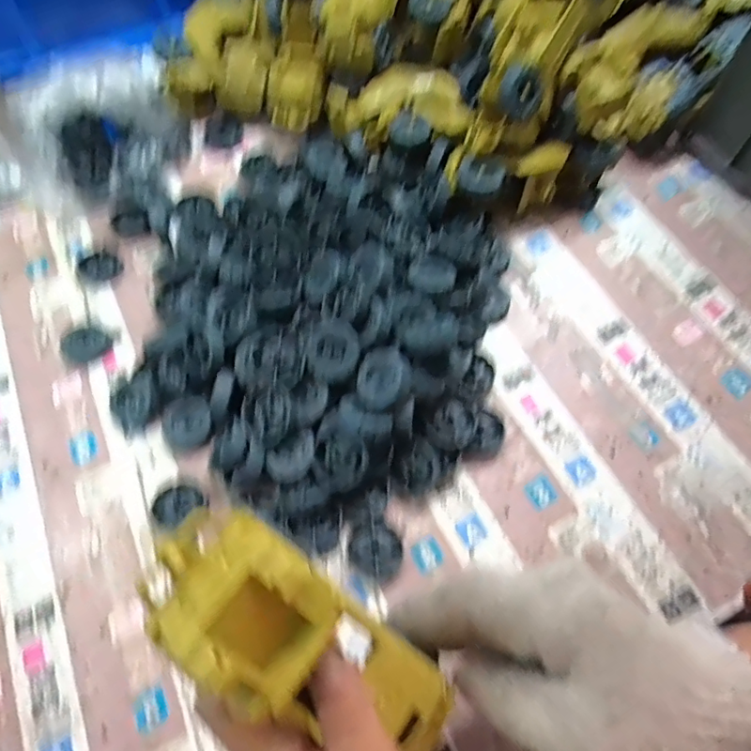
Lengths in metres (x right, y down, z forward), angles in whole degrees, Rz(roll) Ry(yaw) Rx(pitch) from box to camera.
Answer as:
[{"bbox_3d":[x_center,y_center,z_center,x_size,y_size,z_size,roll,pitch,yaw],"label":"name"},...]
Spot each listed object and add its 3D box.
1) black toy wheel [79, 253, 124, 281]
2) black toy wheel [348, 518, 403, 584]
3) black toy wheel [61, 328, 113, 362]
[{"bbox_3d":[-0.243,-0.095,0.488,0.032,0.014,0.026,-34,67,-14],"label":"black toy wheel"},{"bbox_3d":[0.000,0.121,0.380,0.034,0.010,0.040,-32,67,-14],"label":"black toy wheel"},{"bbox_3d":[-0.238,-0.026,0.453,0.036,0.015,0.025,-41,69,-17],"label":"black toy wheel"}]

